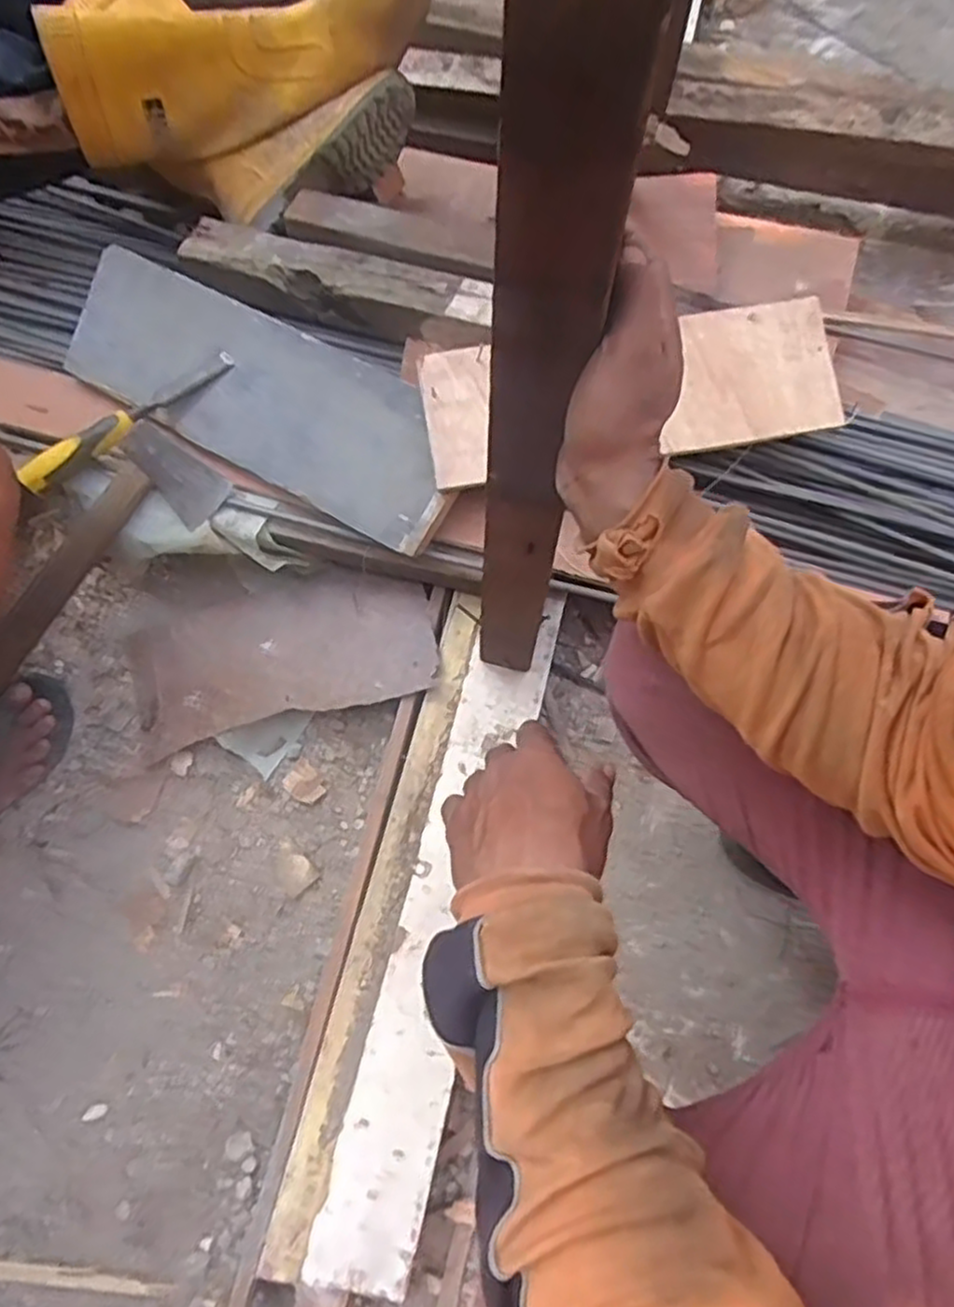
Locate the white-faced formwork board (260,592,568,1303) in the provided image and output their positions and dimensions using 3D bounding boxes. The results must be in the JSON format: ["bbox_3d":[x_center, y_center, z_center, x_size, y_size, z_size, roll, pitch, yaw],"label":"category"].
[{"bbox_3d":[-0.039,0.210,0.662,0.114,0.026,0.578,13,67,4],"label":"white-faced formwork board"}]

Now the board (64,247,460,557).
[{"bbox_3d":[-0.228,-0.273,0.768,0.482,0.017,0.152,29,89,13],"label":"board"}]

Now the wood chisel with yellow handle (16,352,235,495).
[{"bbox_3d":[-0.355,-0.240,0.756,0.235,0.033,0.026,-35,72,-14],"label":"wood chisel with yellow handle"}]

